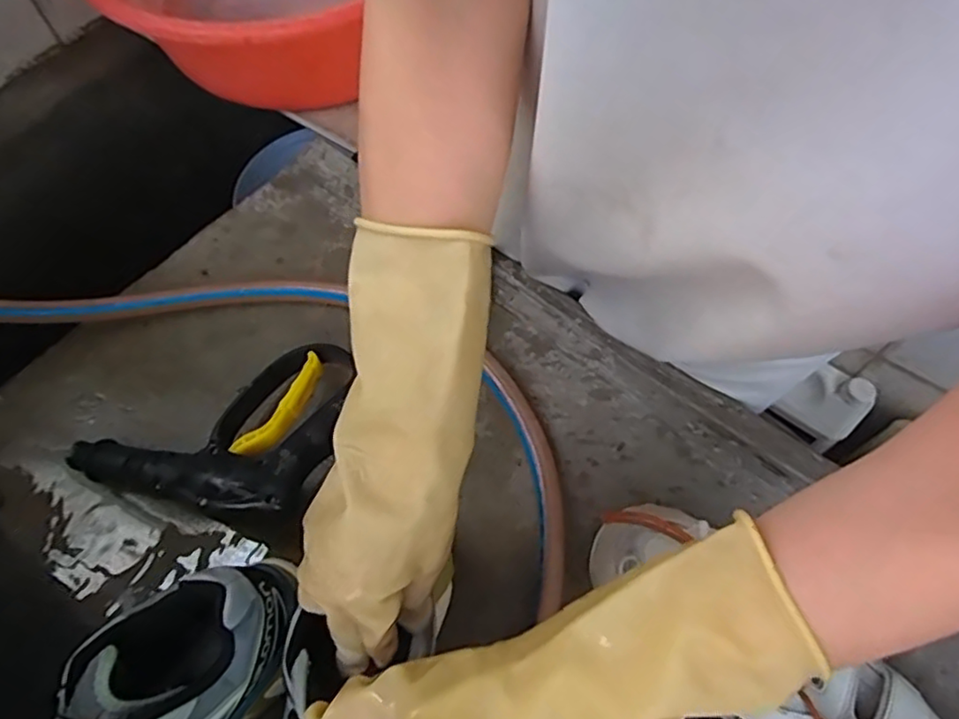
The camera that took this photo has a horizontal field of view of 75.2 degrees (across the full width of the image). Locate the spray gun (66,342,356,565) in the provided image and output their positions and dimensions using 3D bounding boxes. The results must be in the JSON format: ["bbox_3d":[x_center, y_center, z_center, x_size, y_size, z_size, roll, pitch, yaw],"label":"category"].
[{"bbox_3d":[-0.213,0.046,0.539,0.215,0.061,0.180,17,64,13],"label":"spray gun"}]

